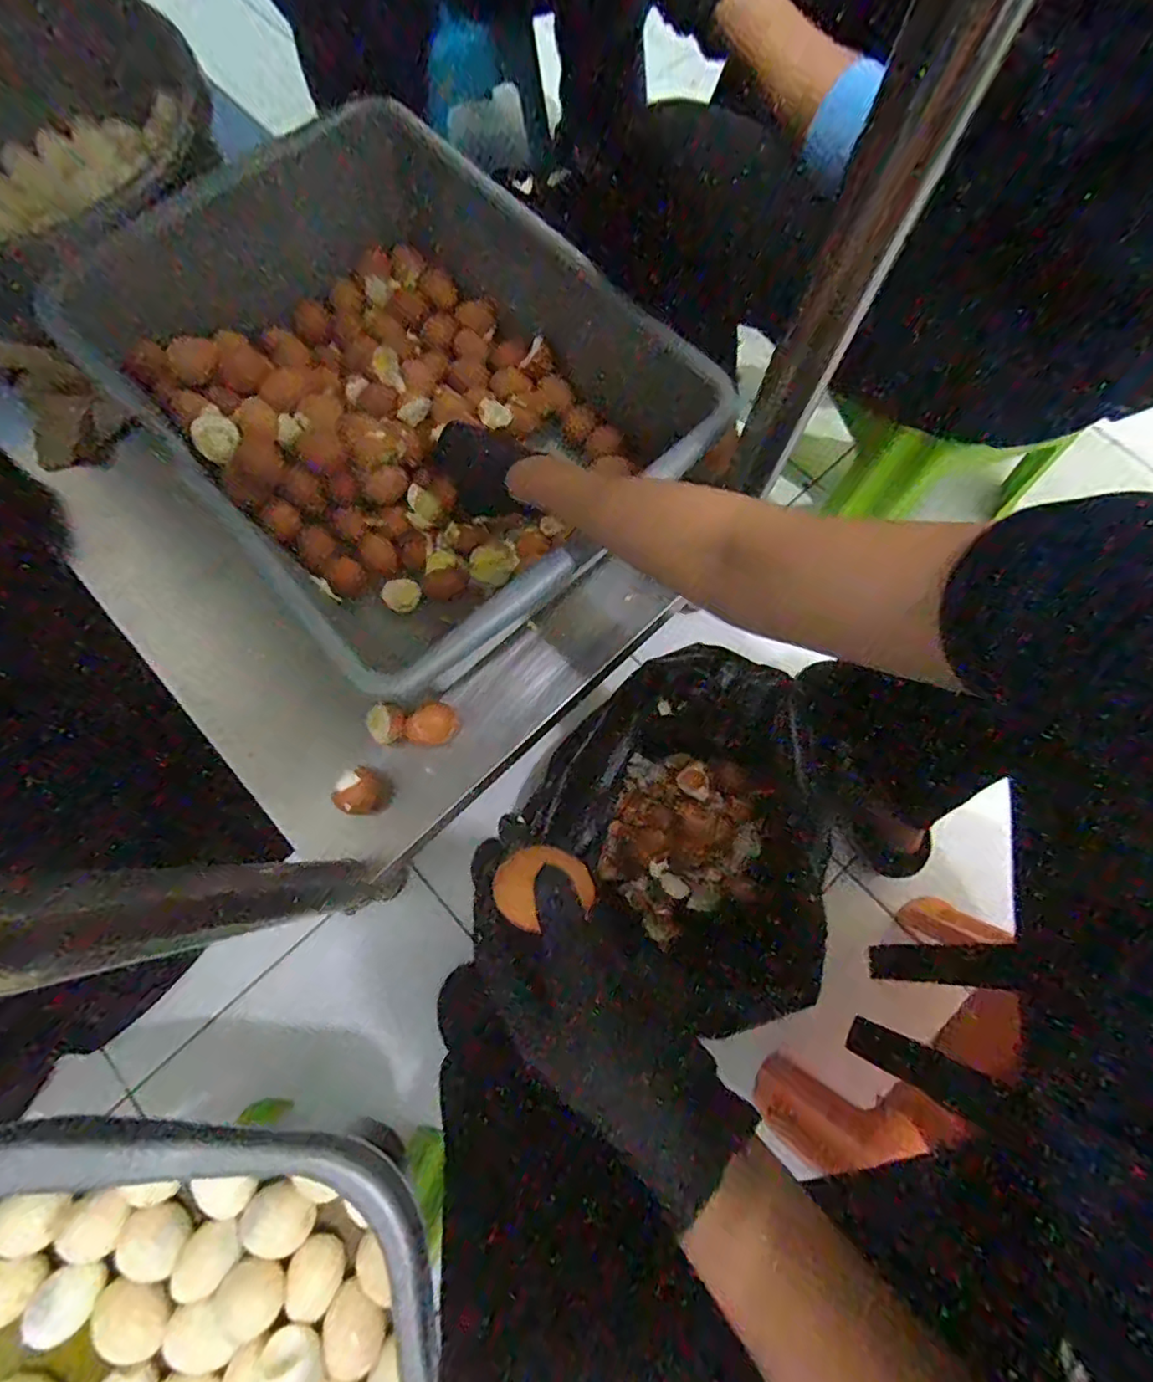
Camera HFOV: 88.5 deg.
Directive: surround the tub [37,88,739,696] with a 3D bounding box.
[{"bbox_3d":[-0.217,-0.335,0.678,0.450,0.159,0.599,-43,79,-11],"label":"tub"}]

